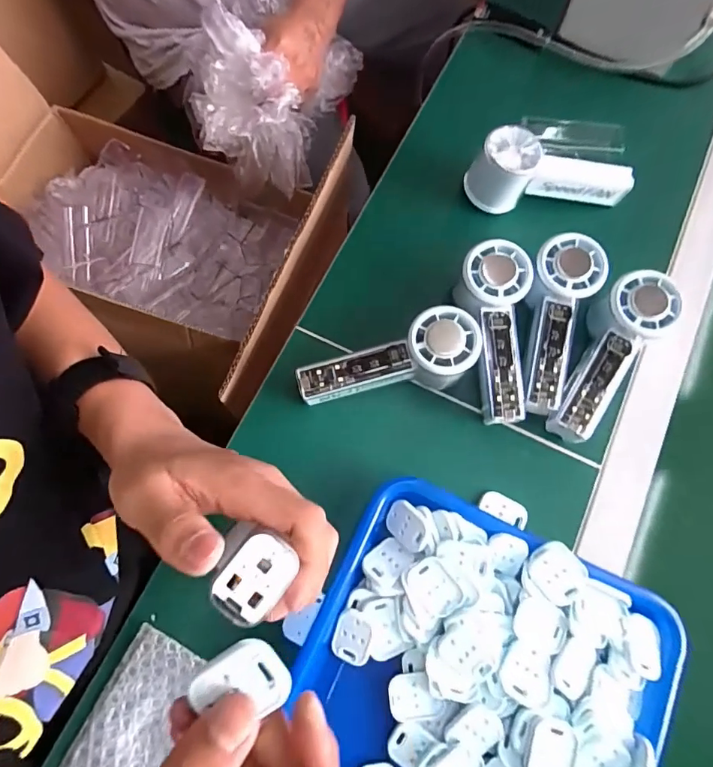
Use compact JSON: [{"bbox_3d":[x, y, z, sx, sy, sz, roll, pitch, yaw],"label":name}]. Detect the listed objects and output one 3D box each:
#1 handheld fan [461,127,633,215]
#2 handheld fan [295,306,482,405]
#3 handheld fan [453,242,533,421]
[{"bbox_3d":[0.187,-0.205,0.456,0.153,0.054,0.053,-4,74,-2],"label":"handheld fan"},{"bbox_3d":[0.029,-0.016,0.410,0.152,0.053,0.053,-16,74,8],"label":"handheld fan"},{"bbox_3d":[0.119,-0.043,0.405,0.057,0.040,0.154,-2,88,-2],"label":"handheld fan"}]

